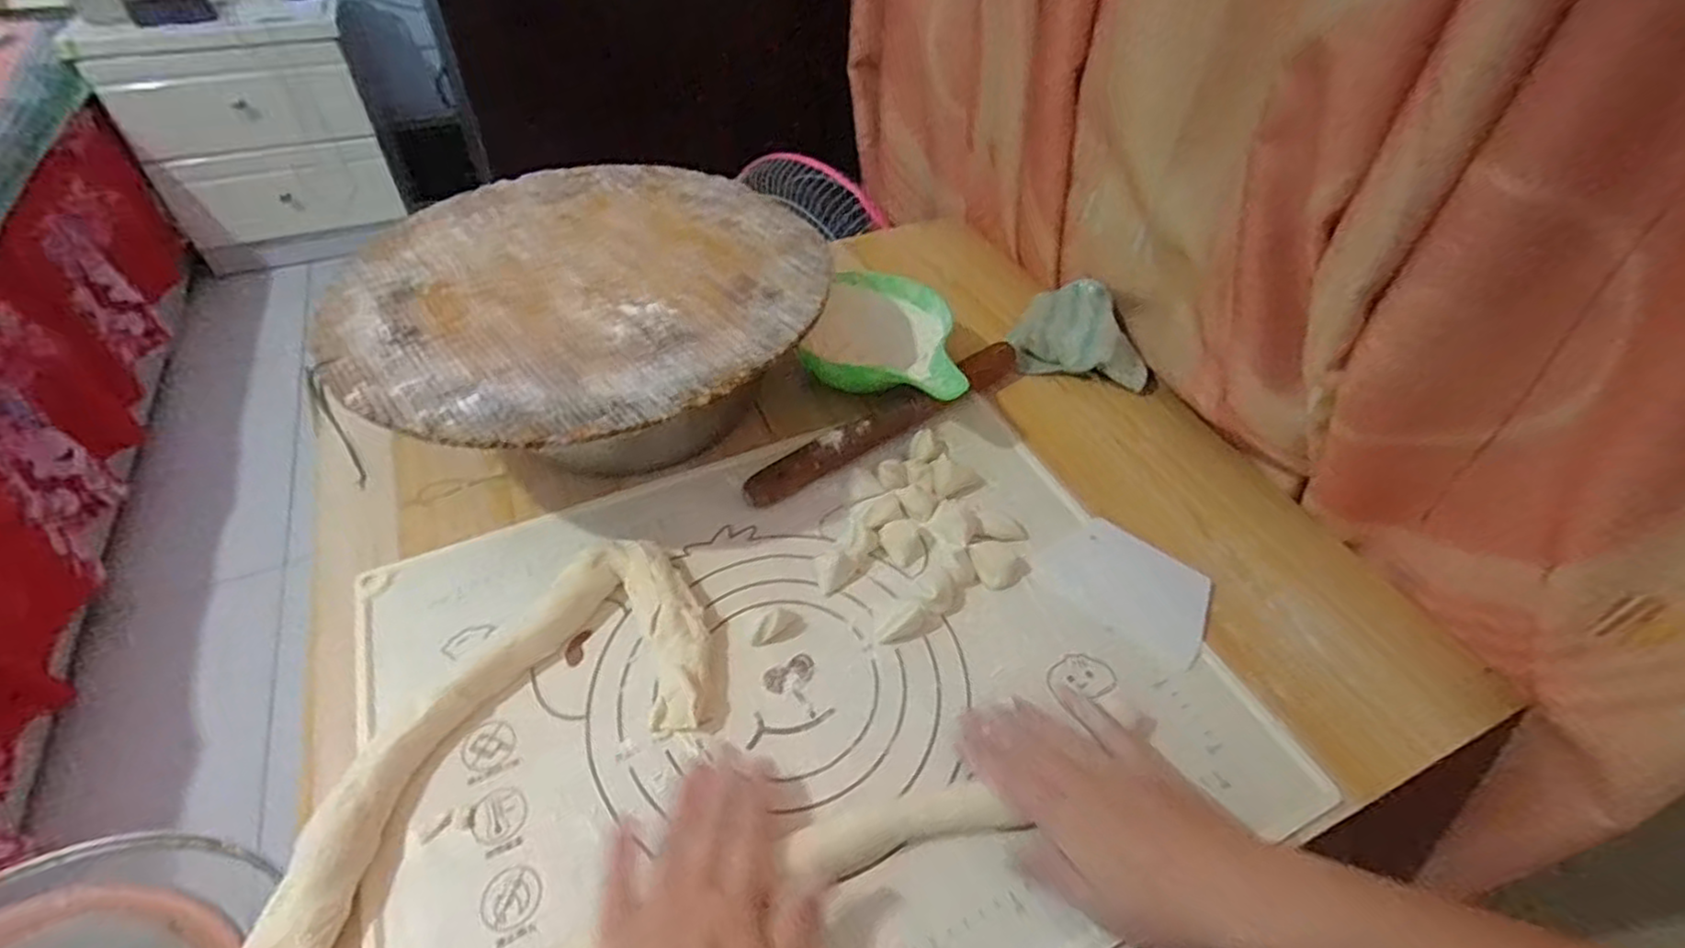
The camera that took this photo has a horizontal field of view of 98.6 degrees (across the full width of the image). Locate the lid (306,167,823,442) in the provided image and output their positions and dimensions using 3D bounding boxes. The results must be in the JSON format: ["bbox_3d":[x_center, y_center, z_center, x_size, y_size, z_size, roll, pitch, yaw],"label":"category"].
[{"bbox_3d":[-0.193,-0.150,0.547,0.348,0.013,0.349,2,47,-2],"label":"lid"}]

